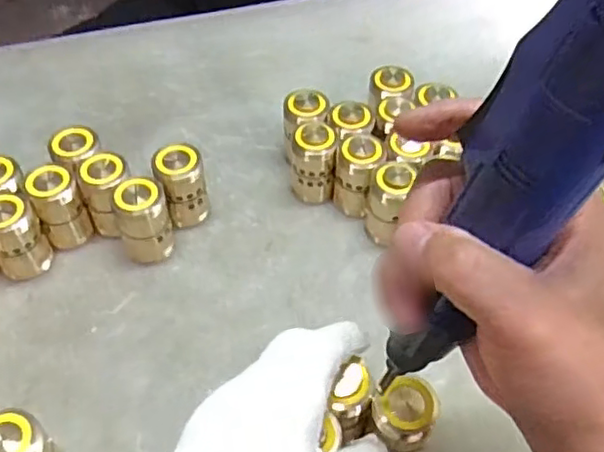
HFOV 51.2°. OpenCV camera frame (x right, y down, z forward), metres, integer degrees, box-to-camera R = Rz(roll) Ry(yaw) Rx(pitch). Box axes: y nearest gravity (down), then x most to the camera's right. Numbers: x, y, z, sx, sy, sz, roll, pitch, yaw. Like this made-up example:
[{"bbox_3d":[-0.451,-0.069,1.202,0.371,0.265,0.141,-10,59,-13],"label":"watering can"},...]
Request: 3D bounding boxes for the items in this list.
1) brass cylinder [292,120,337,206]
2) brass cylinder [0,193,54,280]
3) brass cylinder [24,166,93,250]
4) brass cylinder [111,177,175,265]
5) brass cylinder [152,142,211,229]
[{"bbox_3d":[0.010,-0.050,0.524,0.034,0.075,0.028,3,51,2],"label":"brass cylinder"},{"bbox_3d":[-0.215,0.010,0.474,0.037,0.067,0.036,0,51,0],"label":"brass cylinder"},{"bbox_3d":[-0.189,-0.013,0.493,0.032,0.070,0.027,-33,58,-24],"label":"brass cylinder"},{"bbox_3d":[-0.121,-0.005,0.485,0.039,0.065,0.035,-10,52,-9],"label":"brass cylinder"},{"bbox_3d":[-0.095,-0.030,0.506,0.036,0.068,0.029,-9,51,-8],"label":"brass cylinder"}]

